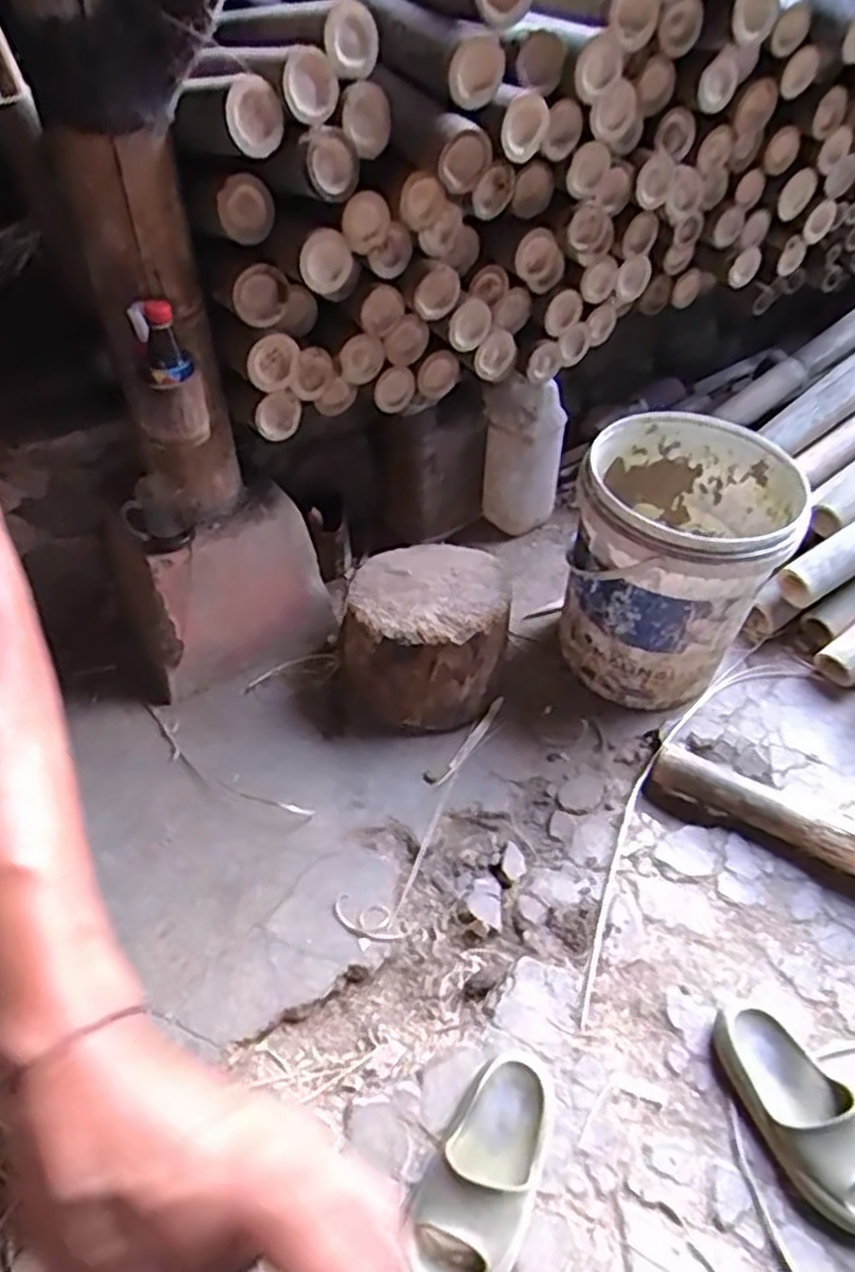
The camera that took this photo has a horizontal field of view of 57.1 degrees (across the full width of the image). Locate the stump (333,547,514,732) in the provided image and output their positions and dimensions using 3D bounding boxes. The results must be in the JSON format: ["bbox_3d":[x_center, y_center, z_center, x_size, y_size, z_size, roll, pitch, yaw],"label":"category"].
[{"bbox_3d":[-0.010,-0.004,1.228,0.250,0.199,0.234,0,45,0],"label":"stump"}]

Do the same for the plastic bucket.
[{"bbox_3d":[0.371,-0.089,1.219,0.288,0.386,0.293,0,45,0],"label":"plastic bucket"}]

